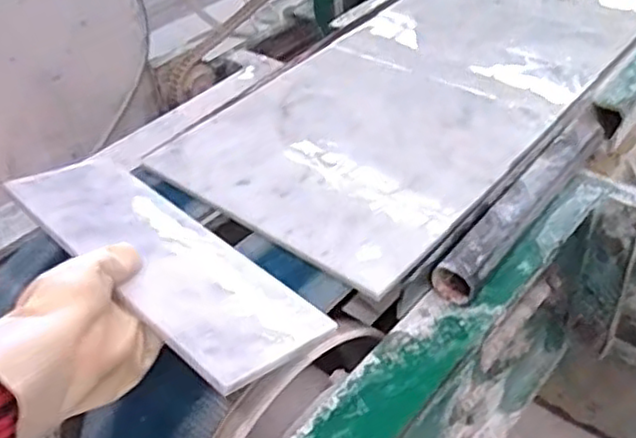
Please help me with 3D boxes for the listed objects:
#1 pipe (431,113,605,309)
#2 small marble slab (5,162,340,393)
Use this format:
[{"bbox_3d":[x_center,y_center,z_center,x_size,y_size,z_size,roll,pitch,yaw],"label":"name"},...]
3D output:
[{"bbox_3d":[0.198,-0.020,0.641,0.035,0.034,0.279,26,51,31],"label":"pipe"},{"bbox_3d":[-0.128,0.024,0.547,0.105,0.010,0.304,-21,42,-40],"label":"small marble slab"}]

